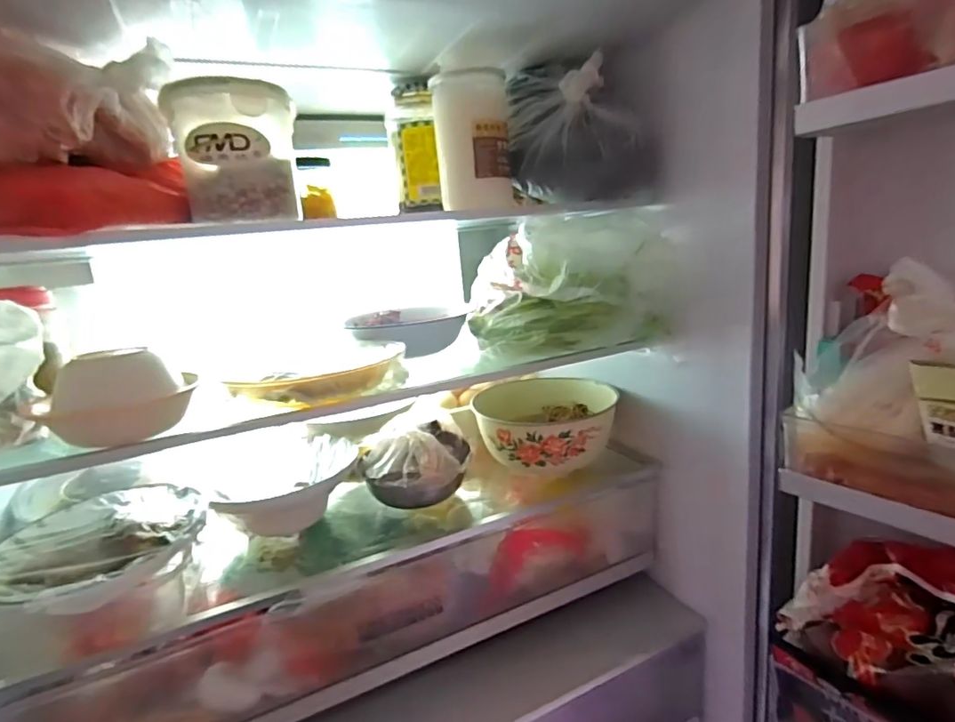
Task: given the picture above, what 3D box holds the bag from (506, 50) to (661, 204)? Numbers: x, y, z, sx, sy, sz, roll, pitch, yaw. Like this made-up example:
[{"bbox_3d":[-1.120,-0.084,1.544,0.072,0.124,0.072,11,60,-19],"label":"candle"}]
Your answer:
[{"bbox_3d":[0.113,-0.266,0.606,0.169,0.156,0.098,1,15,26],"label":"bag"}]

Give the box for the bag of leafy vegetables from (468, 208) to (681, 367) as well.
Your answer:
[{"bbox_3d":[0.109,-0.093,0.630,0.235,0.150,0.166,-5,14,5],"label":"bag of leafy vegetables"}]

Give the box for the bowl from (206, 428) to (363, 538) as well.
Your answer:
[{"bbox_3d":[-0.215,0.148,0.635,0.145,0.074,0.180,-8,14,-5],"label":"bowl"}]

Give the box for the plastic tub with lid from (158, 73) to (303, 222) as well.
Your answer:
[{"bbox_3d":[-0.212,-0.180,0.465,0.089,0.109,0.077,-5,14,5],"label":"plastic tub with lid"}]

